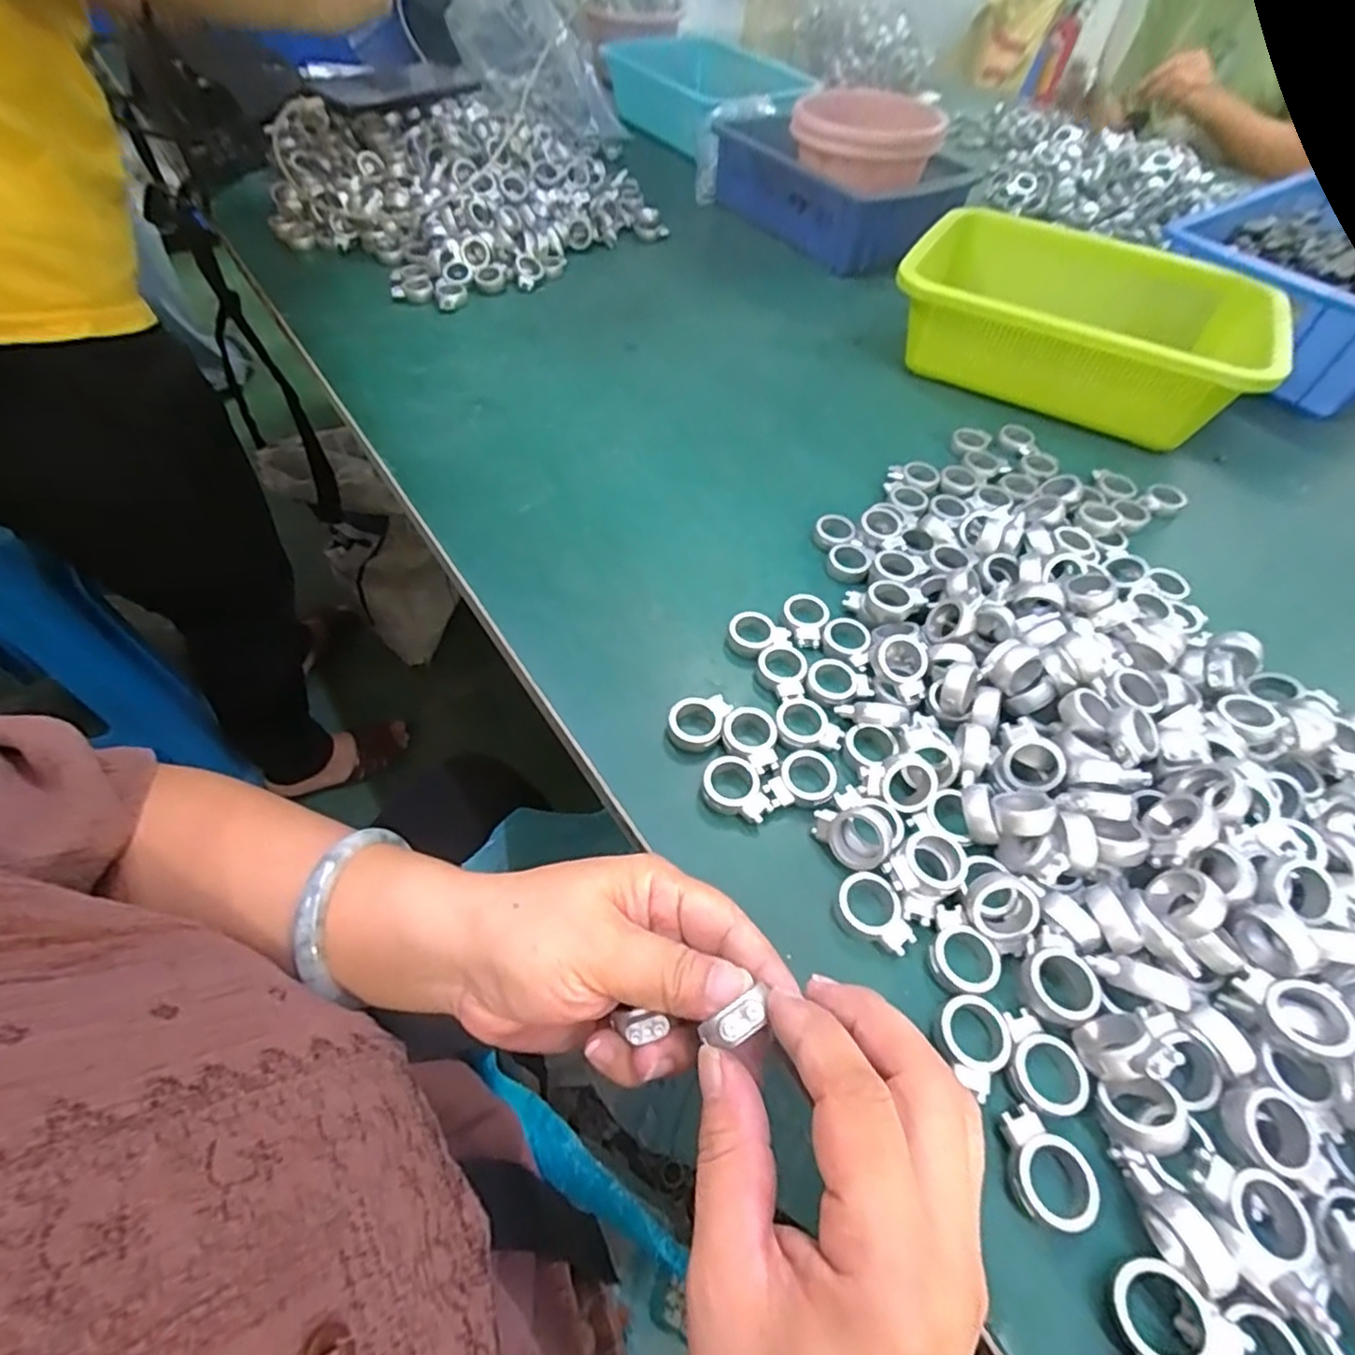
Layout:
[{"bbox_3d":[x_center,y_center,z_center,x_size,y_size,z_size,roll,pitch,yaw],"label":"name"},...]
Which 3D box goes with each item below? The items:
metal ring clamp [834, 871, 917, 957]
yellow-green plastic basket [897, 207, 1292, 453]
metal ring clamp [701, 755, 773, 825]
[{"bbox_3d":[0.080,0.098,0.271,0.024,0.013,0.033,-18,57,-16],"label":"metal ring clamp"},{"bbox_3d":[0.305,-0.272,0.515,0.249,0.085,0.149,27,57,16],"label":"yellow-green plastic basket"},{"bbox_3d":[0.026,0.053,0.302,0.026,0.011,0.033,-15,56,-14],"label":"metal ring clamp"}]

